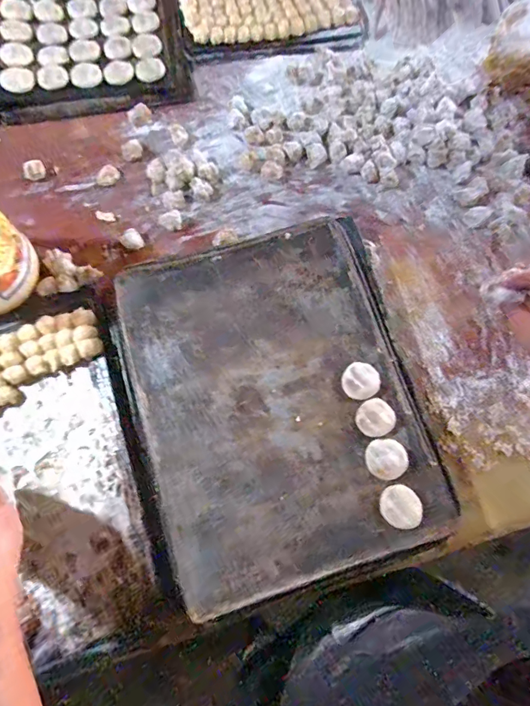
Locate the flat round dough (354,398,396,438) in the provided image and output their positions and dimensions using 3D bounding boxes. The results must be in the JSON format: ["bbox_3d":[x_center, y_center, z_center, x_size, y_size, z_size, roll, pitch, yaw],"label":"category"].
[{"bbox_3d":[0.144,0.084,0.540,0.050,0.007,0.046,-31,76,-9],"label":"flat round dough"}]

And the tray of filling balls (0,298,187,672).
[{"bbox_3d":[-0.325,0.158,0.529,0.343,0.041,0.442,-15,76,-6],"label":"tray of filling balls"}]

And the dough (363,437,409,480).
[{"bbox_3d":[0.152,0.132,0.521,0.048,0.006,0.050,0,74,0],"label":"dough"}]

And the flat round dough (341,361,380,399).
[{"bbox_3d":[0.128,0.036,0.554,0.051,0.007,0.047,0,74,0],"label":"flat round dough"}]

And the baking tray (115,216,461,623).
[{"bbox_3d":[0.017,0.053,0.553,0.365,0.033,0.449,-16,77,-6],"label":"baking tray"}]

